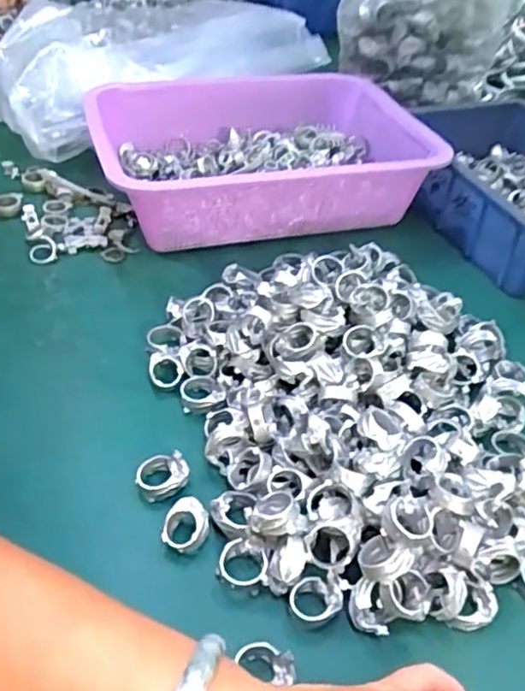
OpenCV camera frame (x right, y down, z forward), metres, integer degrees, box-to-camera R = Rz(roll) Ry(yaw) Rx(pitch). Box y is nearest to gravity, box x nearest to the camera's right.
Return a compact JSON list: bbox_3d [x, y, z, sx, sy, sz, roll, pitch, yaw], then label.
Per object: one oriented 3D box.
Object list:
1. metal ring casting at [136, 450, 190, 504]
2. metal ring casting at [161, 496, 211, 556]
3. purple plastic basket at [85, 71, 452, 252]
[{"bbox_3d":[-0.057,0.076,0.371,0.030,0.019,0.023,-12,44,-16],"label":"metal ring casting"},{"bbox_3d":[-0.041,0.099,0.347,0.023,0.017,0.026,14,43,13],"label":"metal ring casting"},{"bbox_3d":[0.000,-0.187,0.619,0.308,0.075,0.238,-15,45,-18],"label":"purple plastic basket"}]

